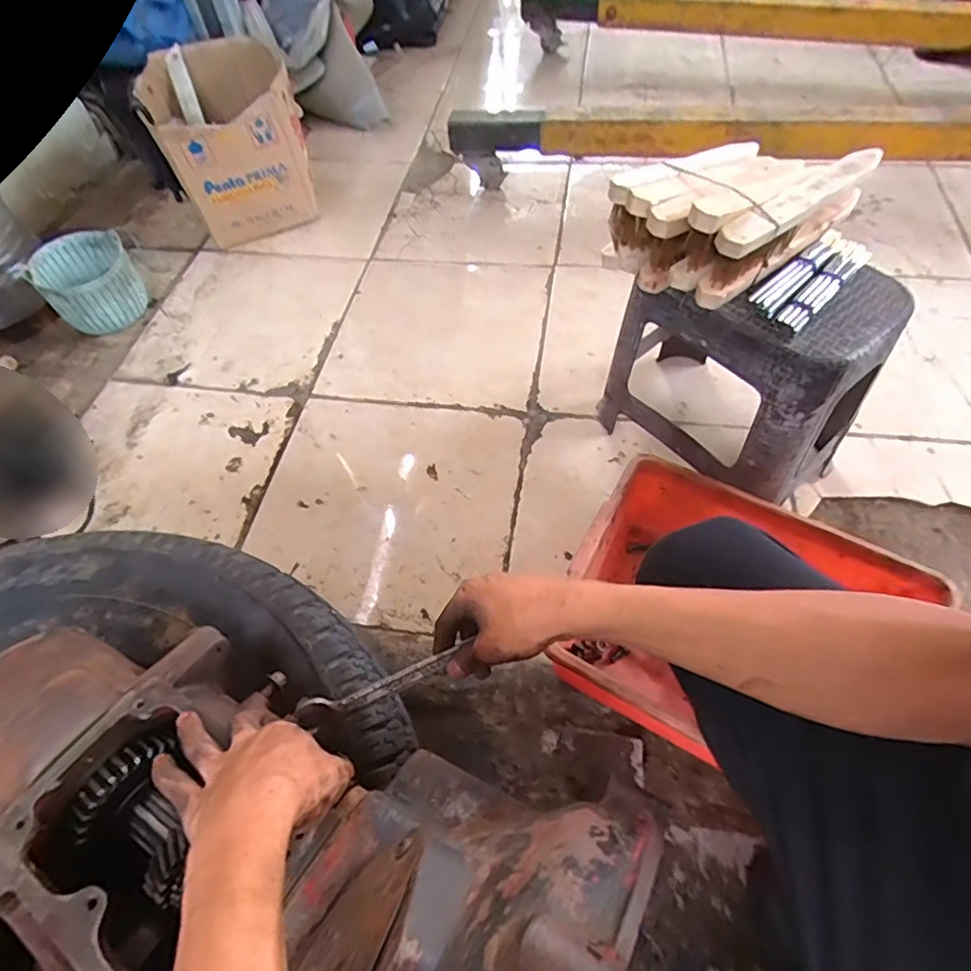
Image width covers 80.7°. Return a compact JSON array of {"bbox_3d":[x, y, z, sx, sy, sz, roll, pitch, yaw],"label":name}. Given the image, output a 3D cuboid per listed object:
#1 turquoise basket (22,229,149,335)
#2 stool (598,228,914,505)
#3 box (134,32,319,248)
[{"bbox_3d":[-0.783,-0.402,1.146,0.181,0.125,0.159,-40,62,-20],"label":"turquoise basket"},{"bbox_3d":[0.342,-0.158,0.763,0.208,0.276,0.290,-31,59,-15],"label":"stool"},{"bbox_3d":[-0.566,-0.779,1.303,0.295,0.270,0.355,-22,57,-10],"label":"box"}]

